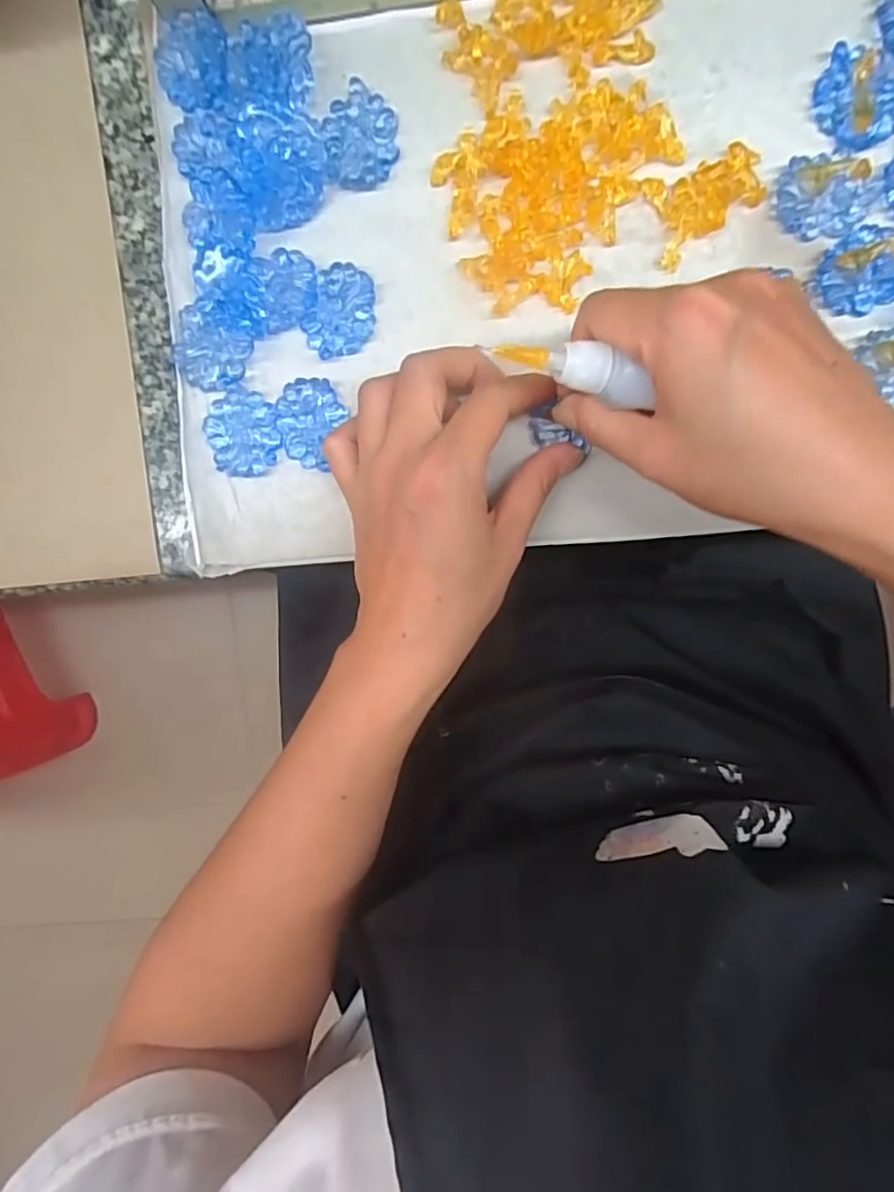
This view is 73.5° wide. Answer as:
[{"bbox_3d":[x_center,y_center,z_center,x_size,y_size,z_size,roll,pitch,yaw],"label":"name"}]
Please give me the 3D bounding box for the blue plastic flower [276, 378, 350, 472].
[{"bbox_3d":[-0.059,-0.074,0.255,0.029,0.006,0.036,16,99,1],"label":"blue plastic flower"}]

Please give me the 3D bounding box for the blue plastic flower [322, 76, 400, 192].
[{"bbox_3d":[-0.035,-0.185,0.241,0.029,0.008,0.037,-6,98,4],"label":"blue plastic flower"}]

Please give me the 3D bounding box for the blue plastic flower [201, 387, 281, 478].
[{"bbox_3d":[-0.087,-0.069,0.256,0.029,0.009,0.035,-14,97,5],"label":"blue plastic flower"}]

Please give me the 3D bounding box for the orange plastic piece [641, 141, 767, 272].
[{"bbox_3d":[0.104,-0.154,0.234,0.044,0.011,0.034,-18,97,6],"label":"orange plastic piece"}]

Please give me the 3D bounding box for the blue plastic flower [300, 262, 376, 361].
[{"bbox_3d":[-0.044,-0.118,0.251,0.027,0.005,0.036,25,99,-1],"label":"blue plastic flower"}]

